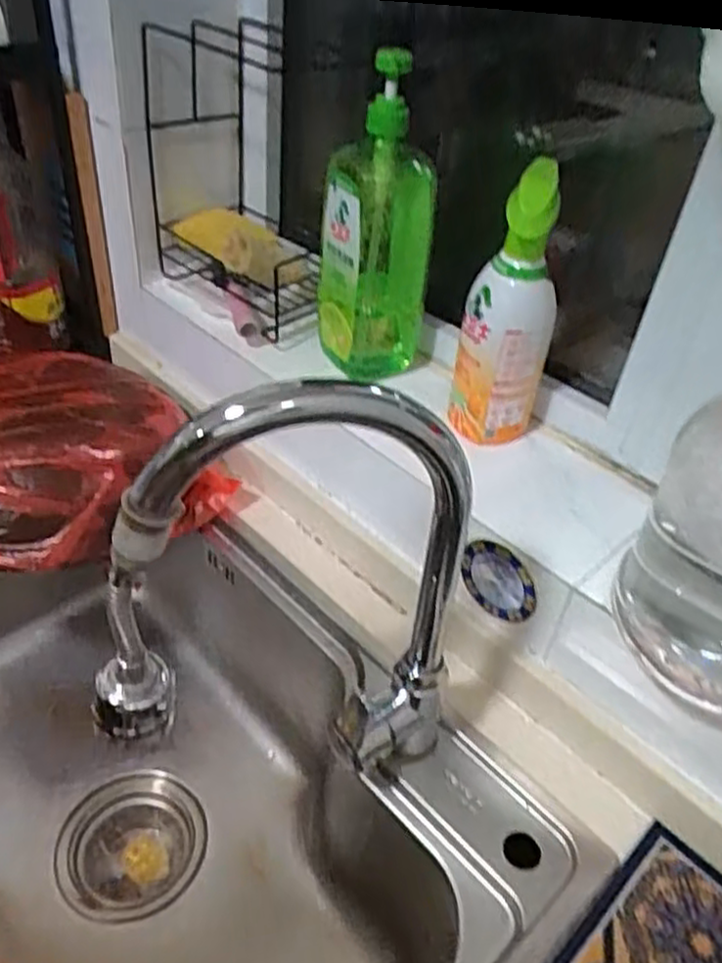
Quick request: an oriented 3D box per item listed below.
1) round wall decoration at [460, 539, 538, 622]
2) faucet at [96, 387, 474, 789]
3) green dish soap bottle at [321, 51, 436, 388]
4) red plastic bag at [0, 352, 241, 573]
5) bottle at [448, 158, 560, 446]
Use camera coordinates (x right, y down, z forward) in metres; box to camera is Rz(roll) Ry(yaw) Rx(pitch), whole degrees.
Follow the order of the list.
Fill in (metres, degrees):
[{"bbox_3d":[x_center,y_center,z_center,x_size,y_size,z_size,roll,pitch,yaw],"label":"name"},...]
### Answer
[{"bbox_3d":[0.114,0.085,0.619,0.069,0.070,0.009,34,47,29],"label":"round wall decoration"},{"bbox_3d":[-0.037,0.082,0.460,0.242,0.306,0.078,-13,44,-22],"label":"faucet"},{"bbox_3d":[0.014,-0.238,0.707,0.095,0.295,0.070,-16,45,-25],"label":"green dish soap bottle"},{"bbox_3d":[-0.320,-0.027,0.735,0.265,0.114,0.271,-29,51,-35],"label":"red plastic bag"},{"bbox_3d":[0.126,-0.137,0.626,0.061,0.231,0.051,-15,44,-23],"label":"bottle"}]

